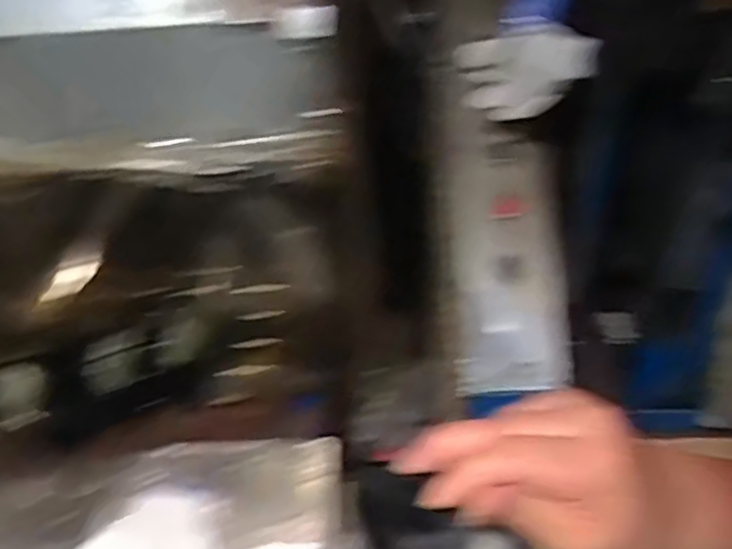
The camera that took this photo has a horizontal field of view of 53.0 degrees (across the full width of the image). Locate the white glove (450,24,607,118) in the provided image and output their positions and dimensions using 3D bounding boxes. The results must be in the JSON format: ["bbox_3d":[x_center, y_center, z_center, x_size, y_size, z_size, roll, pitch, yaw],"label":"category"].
[{"bbox_3d":[0.203,-0.260,0.951,0.179,0.124,0.063,21,42,31],"label":"white glove"}]

